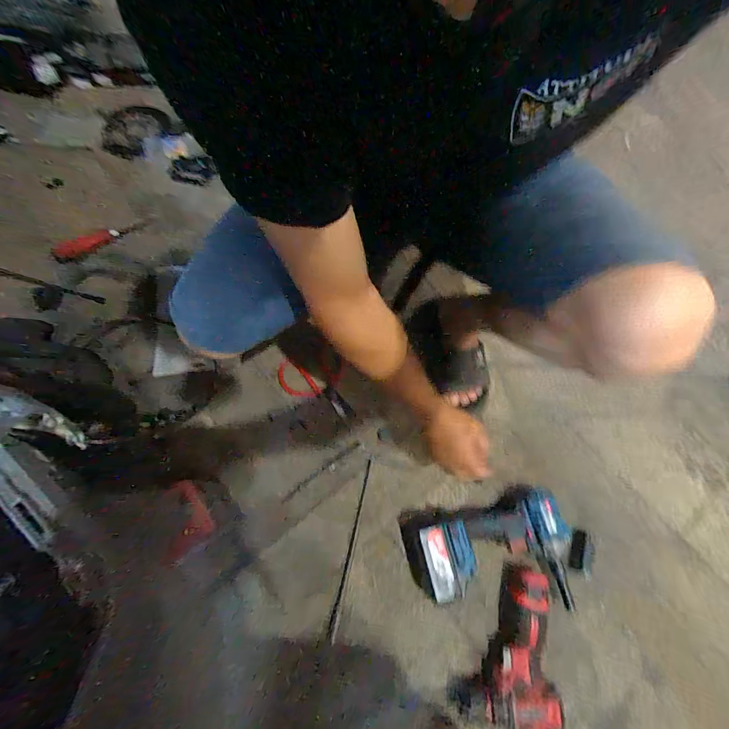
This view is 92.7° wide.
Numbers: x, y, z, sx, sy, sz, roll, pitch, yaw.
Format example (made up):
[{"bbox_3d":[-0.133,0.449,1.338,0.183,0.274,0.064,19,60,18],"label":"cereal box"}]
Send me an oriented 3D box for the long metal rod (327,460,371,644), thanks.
[{"bbox_3d":[-0.020,0.299,0.579,0.013,0.012,0.272,14,70,1],"label":"long metal rod"}]

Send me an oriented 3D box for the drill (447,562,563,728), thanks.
[{"bbox_3d":[0.209,0.416,0.533,0.143,0.057,0.200,9,70,-1],"label":"drill"}]

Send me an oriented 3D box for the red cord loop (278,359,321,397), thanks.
[{"bbox_3d":[-0.133,0.032,0.675,0.050,0.010,0.099,-41,78,-16],"label":"red cord loop"}]

